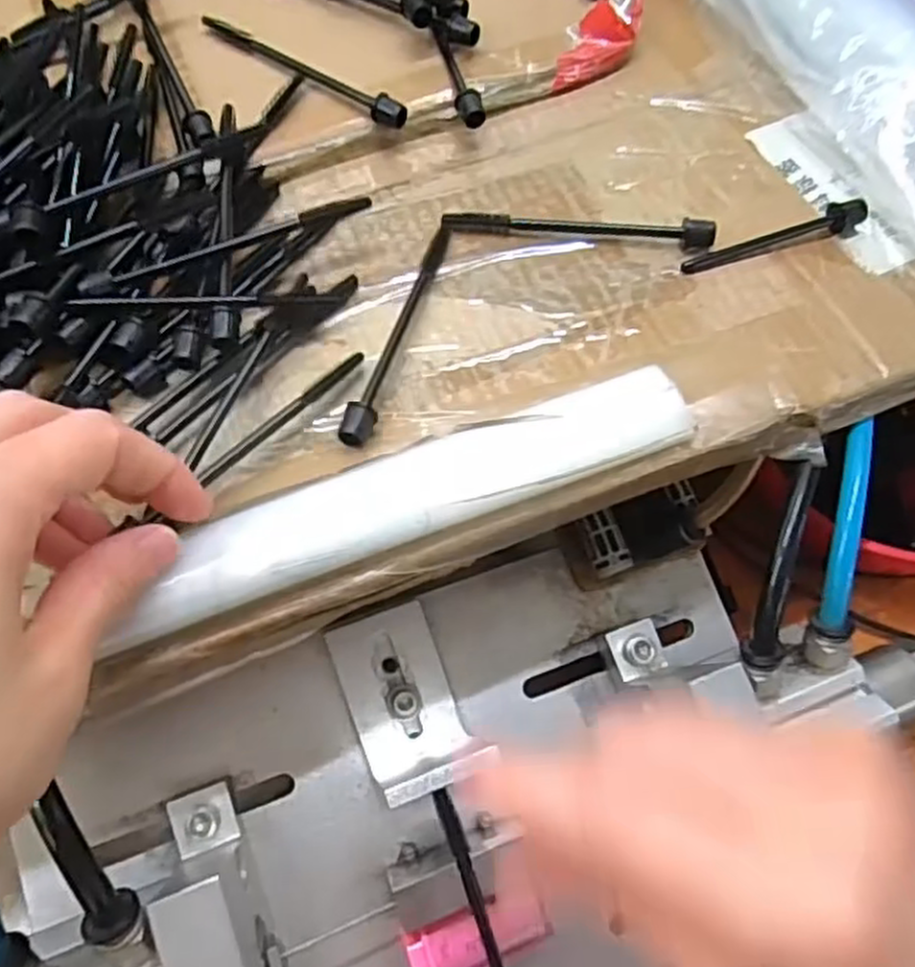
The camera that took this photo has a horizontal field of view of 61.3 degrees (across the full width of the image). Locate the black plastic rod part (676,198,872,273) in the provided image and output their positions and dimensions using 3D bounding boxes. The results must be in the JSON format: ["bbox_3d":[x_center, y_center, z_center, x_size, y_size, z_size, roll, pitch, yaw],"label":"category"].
[{"bbox_3d":[0.117,-0.092,0.286,0.074,0.010,0.009,-16,59,-11],"label":"black plastic rod part"}]

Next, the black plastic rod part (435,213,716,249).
[{"bbox_3d":[0.045,-0.097,0.287,0.099,0.009,0.011,6,57,3],"label":"black plastic rod part"}]

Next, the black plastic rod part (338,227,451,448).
[{"bbox_3d":[-0.018,-0.053,0.264,0.009,0.010,0.102,15,58,9],"label":"black plastic rod part"}]

